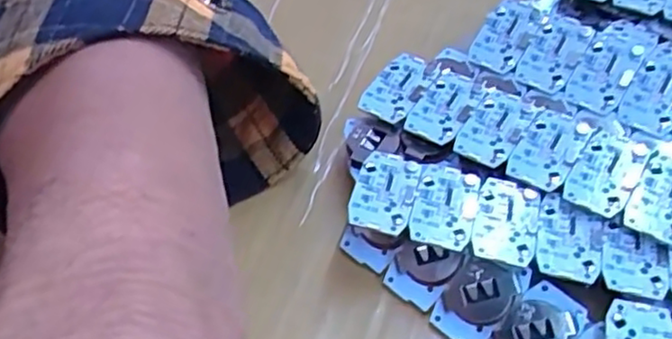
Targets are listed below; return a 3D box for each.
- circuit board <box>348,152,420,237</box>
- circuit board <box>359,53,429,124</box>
[{"bbox_3d":[0.014,0.007,0.211,0.018,0.006,0.029,12,51,10],"label":"circuit board"},{"bbox_3d":[0.021,-0.028,0.239,0.017,0.004,0.027,26,66,22],"label":"circuit board"}]

